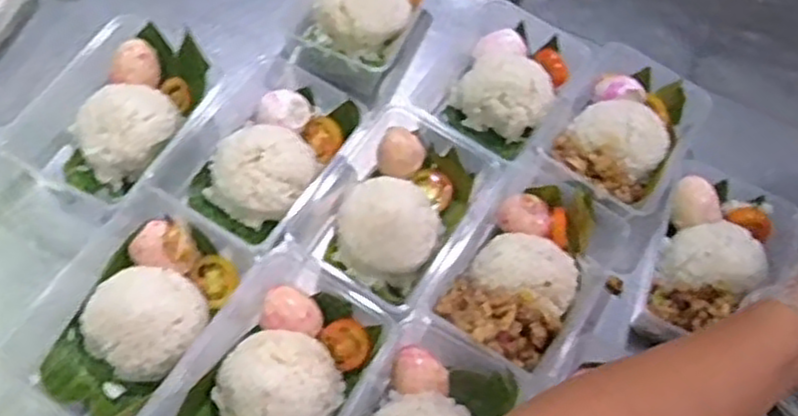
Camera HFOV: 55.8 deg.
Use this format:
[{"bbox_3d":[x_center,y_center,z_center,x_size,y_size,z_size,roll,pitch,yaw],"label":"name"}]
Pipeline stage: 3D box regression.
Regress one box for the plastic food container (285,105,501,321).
[{"bbox_3d":[0.000,0.001,0.638,0.110,0.064,0.170,32,61,9],"label":"plastic food container"}]

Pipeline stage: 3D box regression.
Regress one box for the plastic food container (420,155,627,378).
[{"bbox_3d":[0.105,0.054,0.628,0.115,0.060,0.177,36,61,11],"label":"plastic food container"}]

